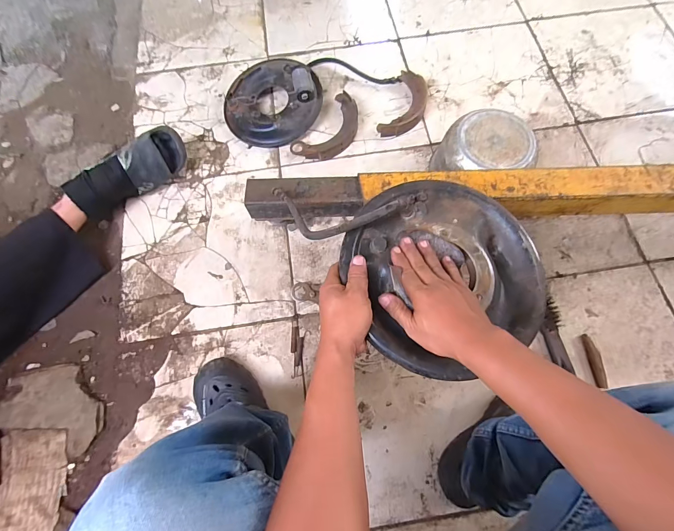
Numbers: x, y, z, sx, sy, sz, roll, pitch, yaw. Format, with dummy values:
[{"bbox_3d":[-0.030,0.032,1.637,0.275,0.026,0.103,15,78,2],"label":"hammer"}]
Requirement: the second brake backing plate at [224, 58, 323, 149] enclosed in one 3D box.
[{"bbox_3d":[-0.181,-0.457,0.930,0.247,0.092,0.257,-1,72,2],"label":"second brake backing plate"}]

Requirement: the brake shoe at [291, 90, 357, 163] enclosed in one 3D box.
[{"bbox_3d":[-0.014,-0.362,0.915,0.120,0.034,0.225,37,77,12],"label":"brake shoe"}]

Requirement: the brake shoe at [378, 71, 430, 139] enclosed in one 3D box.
[{"bbox_3d":[0.190,-0.433,0.923,0.099,0.031,0.210,22,74,9],"label":"brake shoe"}]

